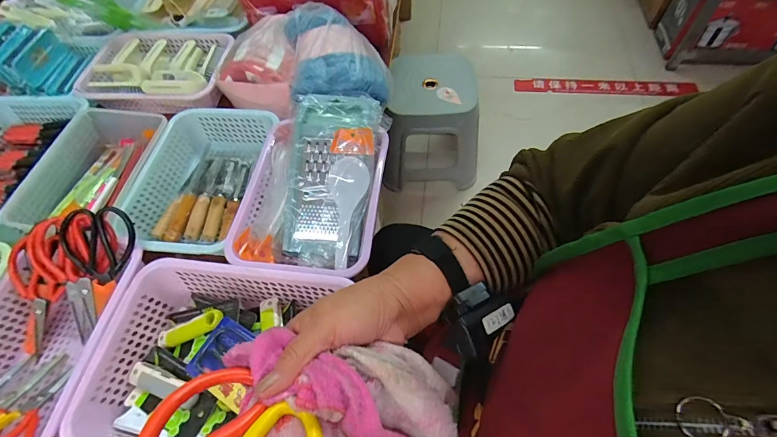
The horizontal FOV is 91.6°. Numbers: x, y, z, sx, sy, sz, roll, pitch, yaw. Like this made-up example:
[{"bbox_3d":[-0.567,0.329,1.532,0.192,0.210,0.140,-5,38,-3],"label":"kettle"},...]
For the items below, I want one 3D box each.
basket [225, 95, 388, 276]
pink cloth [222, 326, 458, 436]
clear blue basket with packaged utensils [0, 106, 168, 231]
[{"bbox_3d":[-0.126,-0.056,0.624,0.223,0.104,0.303,5,59,7],"label":"basket"},{"bbox_3d":[-0.030,0.141,0.269,0.161,0.079,0.109,4,59,6],"label":"pink cloth"},{"bbox_3d":[-0.529,-0.085,0.701,0.167,0.069,0.272,5,59,7],"label":"clear blue basket with packaged utensils"}]

